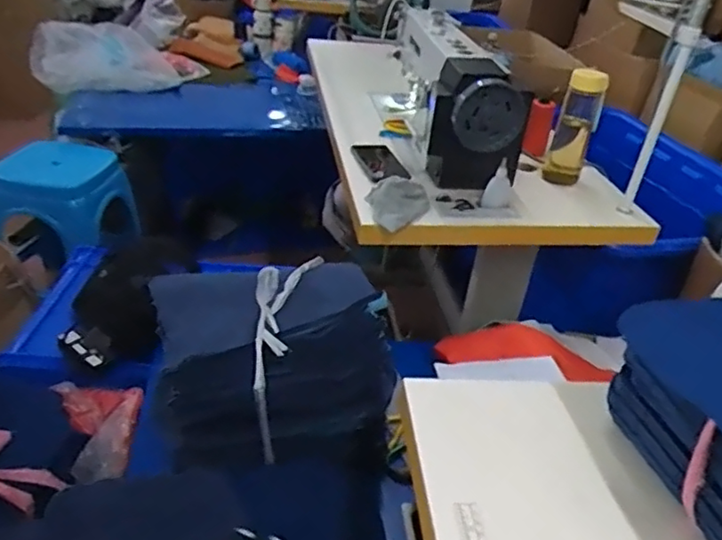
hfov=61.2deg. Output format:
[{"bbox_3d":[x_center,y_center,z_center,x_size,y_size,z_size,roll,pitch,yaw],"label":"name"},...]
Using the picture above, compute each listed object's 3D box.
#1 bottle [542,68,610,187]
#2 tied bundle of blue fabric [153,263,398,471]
[{"bbox_3d":[0.399,-0.256,1.152,0.073,0.226,0.086,16,34,14],"label":"bottle"},{"bbox_3d":[-0.119,0.100,0.804,0.270,0.181,0.239,-5,34,-17],"label":"tied bundle of blue fabric"}]

